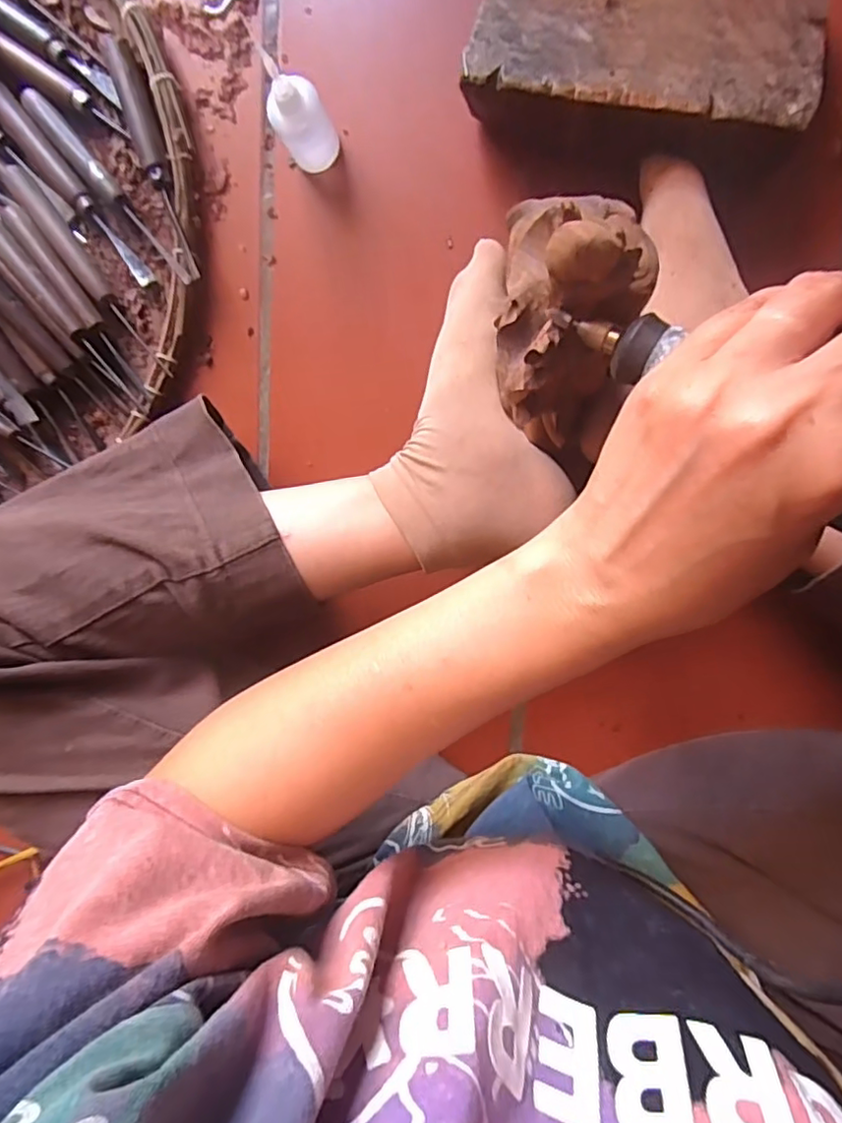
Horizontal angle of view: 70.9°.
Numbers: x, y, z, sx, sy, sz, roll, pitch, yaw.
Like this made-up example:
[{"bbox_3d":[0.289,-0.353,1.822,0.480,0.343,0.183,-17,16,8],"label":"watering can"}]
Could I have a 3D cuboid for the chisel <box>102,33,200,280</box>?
[{"bbox_3d":[-0.195,-0.294,0.433,0.018,0.020,0.172,-16,93,9],"label":"chisel"}]

